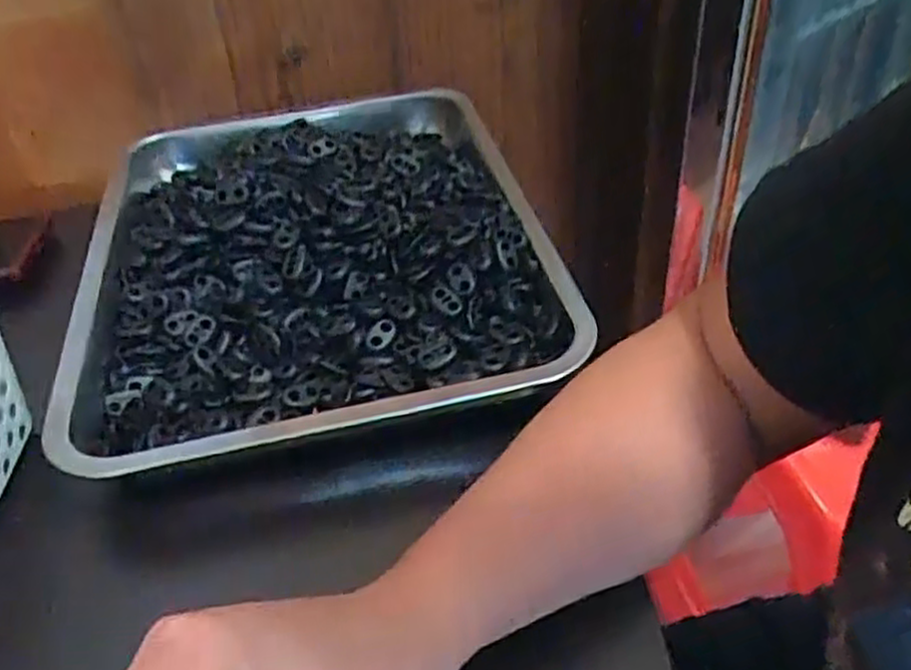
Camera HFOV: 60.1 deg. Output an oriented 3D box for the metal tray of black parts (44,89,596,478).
[{"bbox_3d":[-0.086,-0.063,0.489,0.273,0.041,0.362,-12,41,-7],"label":"metal tray of black parts"}]

